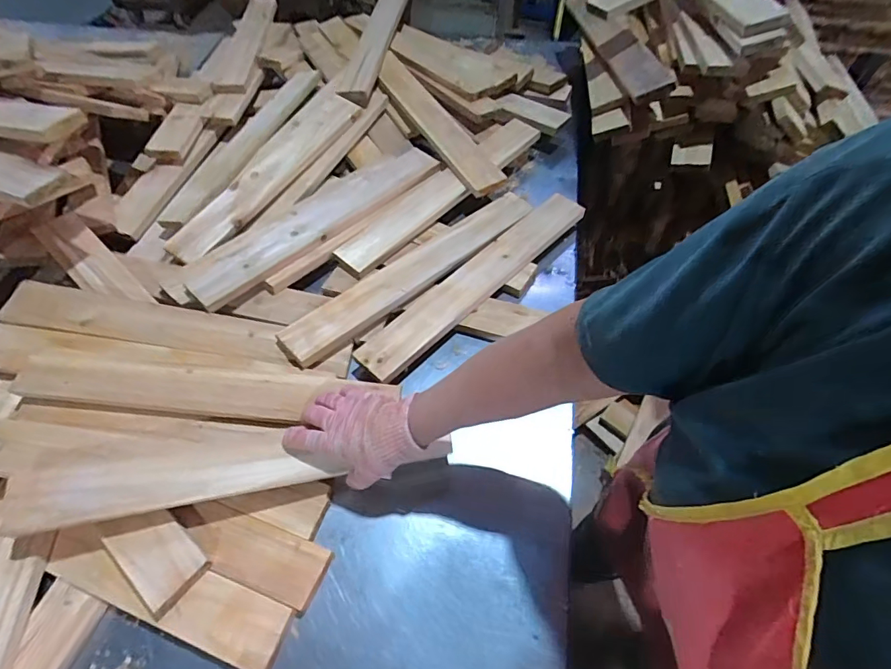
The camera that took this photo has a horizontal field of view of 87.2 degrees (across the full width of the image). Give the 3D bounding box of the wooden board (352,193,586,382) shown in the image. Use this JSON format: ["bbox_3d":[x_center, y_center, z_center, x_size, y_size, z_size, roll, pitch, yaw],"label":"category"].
[{"bbox_3d":[0.059,-0.105,0.794,0.075,0.023,0.508,38,64,23],"label":"wooden board"}]

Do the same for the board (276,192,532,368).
[{"bbox_3d":[-0.044,-0.121,0.794,0.519,0.021,0.094,-37,63,-22],"label":"board"}]

